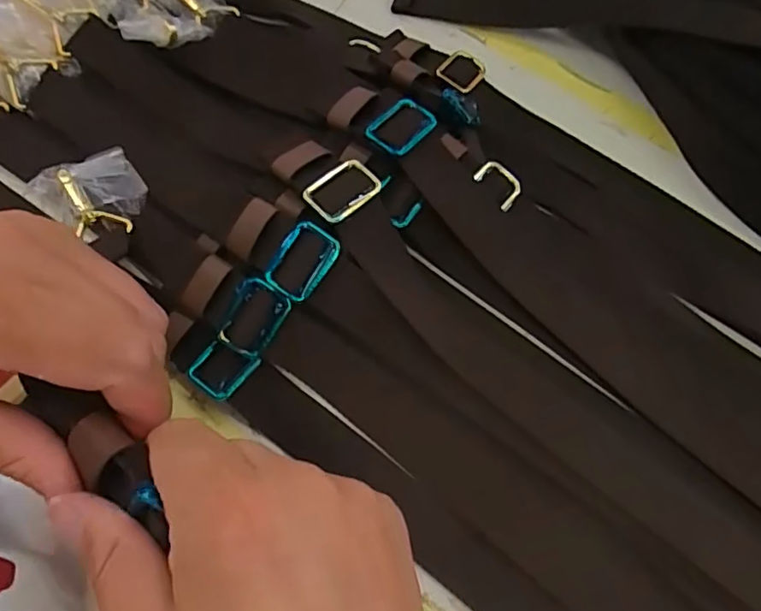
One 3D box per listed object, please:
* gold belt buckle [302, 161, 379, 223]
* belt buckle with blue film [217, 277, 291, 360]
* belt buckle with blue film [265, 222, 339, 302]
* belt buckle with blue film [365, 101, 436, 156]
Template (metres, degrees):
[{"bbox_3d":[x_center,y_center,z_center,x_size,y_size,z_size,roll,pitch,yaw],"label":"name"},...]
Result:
[{"bbox_3d":[-0.022,-0.070,0.336,0.029,0.007,0.045,42,75,16],"label":"gold belt buckle"},{"bbox_3d":[-0.077,0.008,0.331,0.033,0.010,0.045,34,94,-1],"label":"belt buckle with blue film"},{"bbox_3d":[-0.046,-0.025,0.325,0.031,0.007,0.045,39,96,9],"label":"belt buckle with blue film"},{"bbox_3d":[0.013,-0.114,0.352,0.030,0.007,0.043,38,74,15],"label":"belt buckle with blue film"}]

